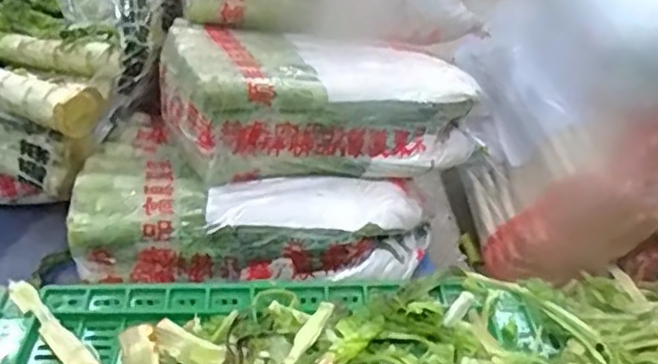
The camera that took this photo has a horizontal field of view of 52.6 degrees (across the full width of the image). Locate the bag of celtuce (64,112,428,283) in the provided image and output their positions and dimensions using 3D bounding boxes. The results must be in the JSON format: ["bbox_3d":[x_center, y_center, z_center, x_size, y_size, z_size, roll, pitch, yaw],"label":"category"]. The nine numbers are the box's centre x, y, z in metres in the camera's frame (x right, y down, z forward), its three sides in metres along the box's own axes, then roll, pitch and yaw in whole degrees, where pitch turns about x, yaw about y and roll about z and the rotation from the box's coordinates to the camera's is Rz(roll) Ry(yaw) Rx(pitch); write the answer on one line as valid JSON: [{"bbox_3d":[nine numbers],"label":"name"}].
[{"bbox_3d":[-0.095,0.049,0.903,0.474,0.170,0.182,2,35,-1],"label":"bag of celtuce"}]

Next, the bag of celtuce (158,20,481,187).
[{"bbox_3d":[-0.019,-0.137,0.996,0.438,0.163,0.255,-8,36,-14],"label":"bag of celtuce"}]

